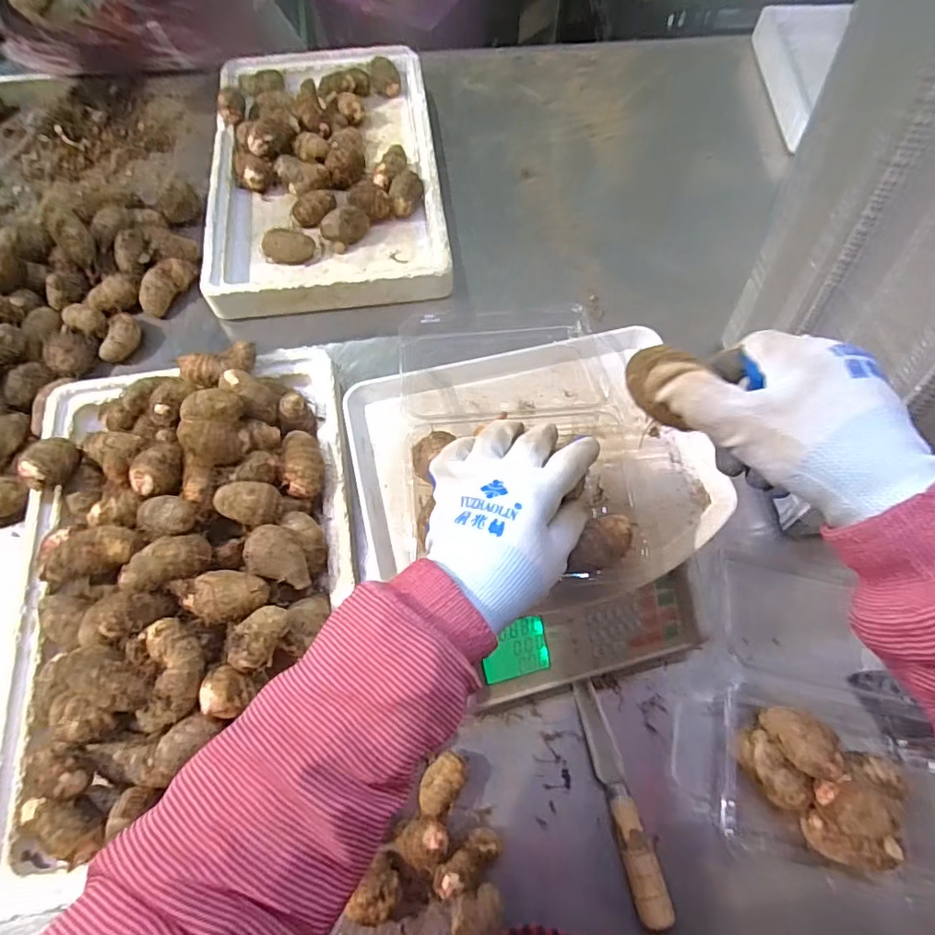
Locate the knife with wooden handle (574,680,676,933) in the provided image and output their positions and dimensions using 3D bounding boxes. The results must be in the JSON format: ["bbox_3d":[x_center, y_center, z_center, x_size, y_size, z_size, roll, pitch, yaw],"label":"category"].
[{"bbox_3d":[0.124,0.269,0.454,0.025,0.024,0.174,-12,65,-4],"label":"knife with wooden handle"}]

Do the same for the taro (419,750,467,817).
[{"bbox_3d":[-0.020,0.262,0.455,0.028,0.024,0.047,29,69,13],"label":"taro"}]

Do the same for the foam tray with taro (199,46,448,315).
[{"bbox_3d":[-0.194,-0.419,0.764,0.299,0.068,0.484,-7,65,-2],"label":"foam tray with taro"}]

